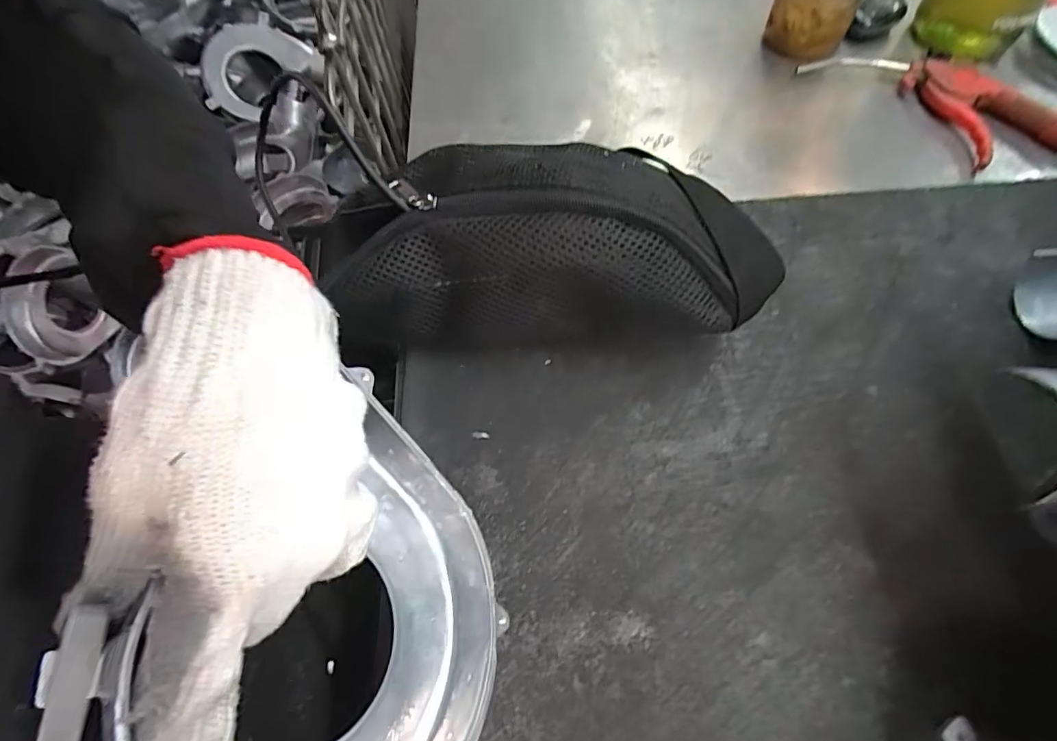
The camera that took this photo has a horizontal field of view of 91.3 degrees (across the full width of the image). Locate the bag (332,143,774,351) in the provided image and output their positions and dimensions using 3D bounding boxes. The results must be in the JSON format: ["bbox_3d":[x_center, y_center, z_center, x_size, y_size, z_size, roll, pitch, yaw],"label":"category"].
[{"bbox_3d":[0.011,-0.067,0.313,0.256,0.096,0.085,0,62,3],"label":"bag"}]

